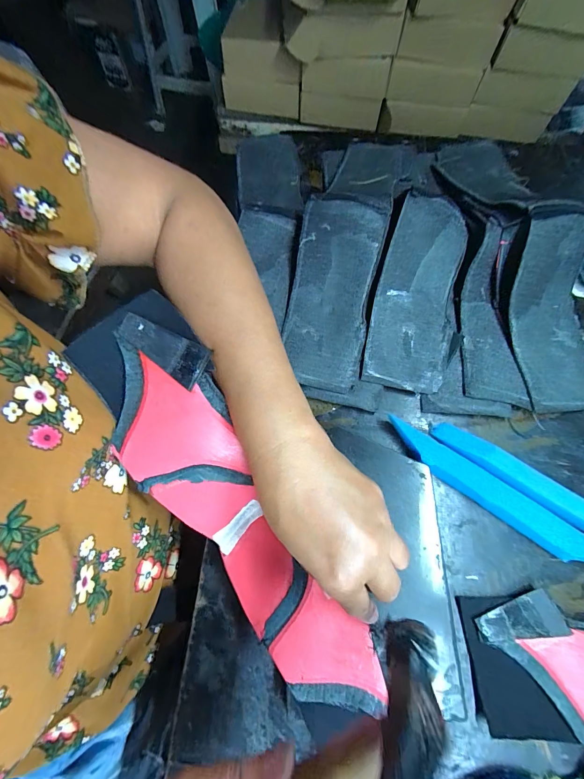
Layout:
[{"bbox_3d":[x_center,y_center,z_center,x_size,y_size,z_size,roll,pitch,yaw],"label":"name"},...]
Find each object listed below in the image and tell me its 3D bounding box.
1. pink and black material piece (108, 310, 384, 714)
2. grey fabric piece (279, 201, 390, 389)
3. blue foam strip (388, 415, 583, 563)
[{"bbox_3d":[-0.043,0.091,0.251,0.083,0.063,0.314,-31,95,-9],"label":"pink and black material piece"},{"bbox_3d":[0.042,-0.100,0.352,0.086,0.034,0.192,7,85,3],"label":"grey fabric piece"},{"bbox_3d":[0.183,0.096,0.299,0.213,0.022,0.025,34,72,12],"label":"blue foam strip"}]

